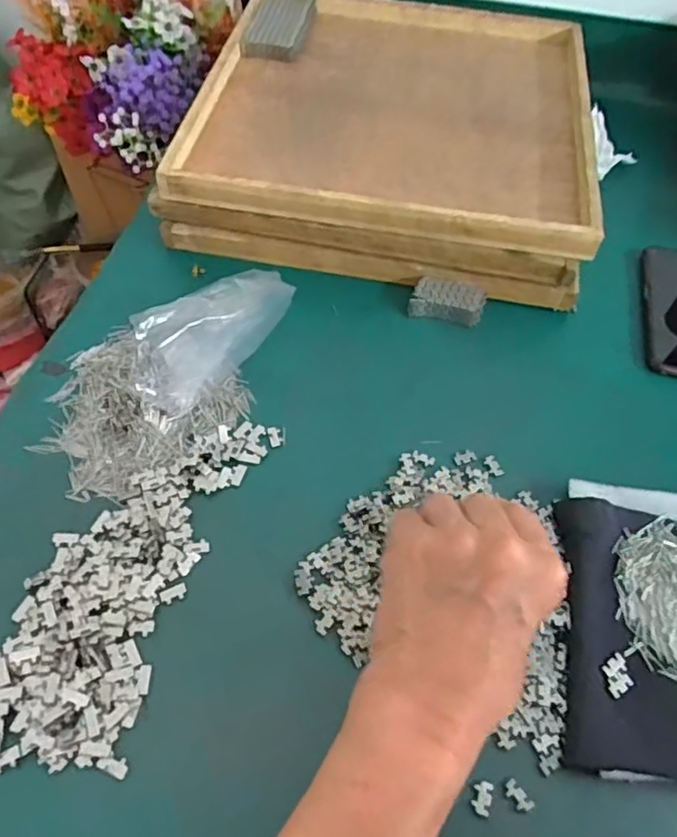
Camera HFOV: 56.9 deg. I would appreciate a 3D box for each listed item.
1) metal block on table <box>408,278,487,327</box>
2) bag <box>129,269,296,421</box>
[{"bbox_3d":[0.102,-0.109,0.581,0.068,0.018,0.035,10,55,2],"label":"metal block on table"},{"bbox_3d":[-0.108,-0.072,0.516,0.053,0.058,0.150,34,59,19],"label":"bag"}]

